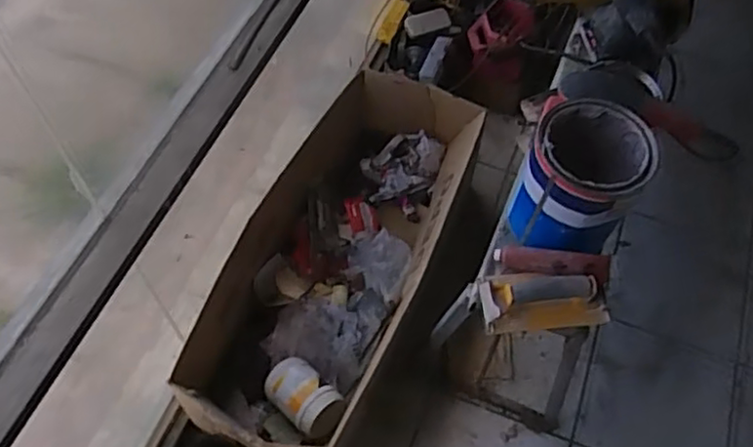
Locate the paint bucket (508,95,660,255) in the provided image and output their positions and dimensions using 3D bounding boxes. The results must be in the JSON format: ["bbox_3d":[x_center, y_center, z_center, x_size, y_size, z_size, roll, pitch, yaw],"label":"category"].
[{"bbox_3d":[0.308,-0.062,1.018,0.157,0.184,0.167,1,59,-1],"label":"paint bucket"}]

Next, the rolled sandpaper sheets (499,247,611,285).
[{"bbox_3d":[0.274,0.064,1.028,0.162,0.031,0.036,5,57,24],"label":"rolled sandpaper sheets"}]

